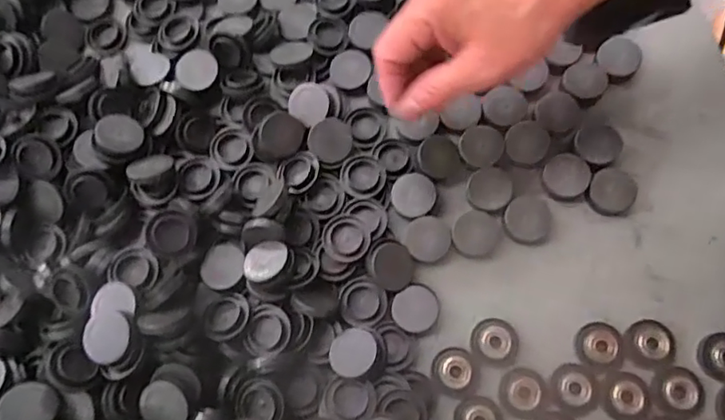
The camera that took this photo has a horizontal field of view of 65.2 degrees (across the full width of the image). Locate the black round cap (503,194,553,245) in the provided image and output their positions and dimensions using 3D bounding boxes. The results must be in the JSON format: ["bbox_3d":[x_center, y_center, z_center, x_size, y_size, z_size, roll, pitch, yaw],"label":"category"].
[{"bbox_3d":[0.122,0.005,0.412,0.034,0.011,0.039,29,76,9],"label":"black round cap"}]

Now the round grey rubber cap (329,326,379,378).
[{"bbox_3d":[-0.006,0.093,0.373,0.033,0.004,0.032,-12,51,15],"label":"round grey rubber cap"}]

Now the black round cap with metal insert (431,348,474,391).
[{"bbox_3d":[0.062,0.108,0.387,0.028,0.009,0.028,0,73,1],"label":"black round cap with metal insert"}]

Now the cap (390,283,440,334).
[{"bbox_3d":[0.037,0.069,0.398,0.032,0.009,0.033,0,73,1],"label":"cap"}]

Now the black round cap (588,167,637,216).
[{"bbox_3d":[0.183,-0.013,0.417,0.036,0.013,0.033,0,73,1],"label":"black round cap"}]

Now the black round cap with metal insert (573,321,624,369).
[{"bbox_3d":[0.161,0.091,0.385,0.029,0.011,0.030,0,73,1],"label":"black round cap with metal insert"}]

